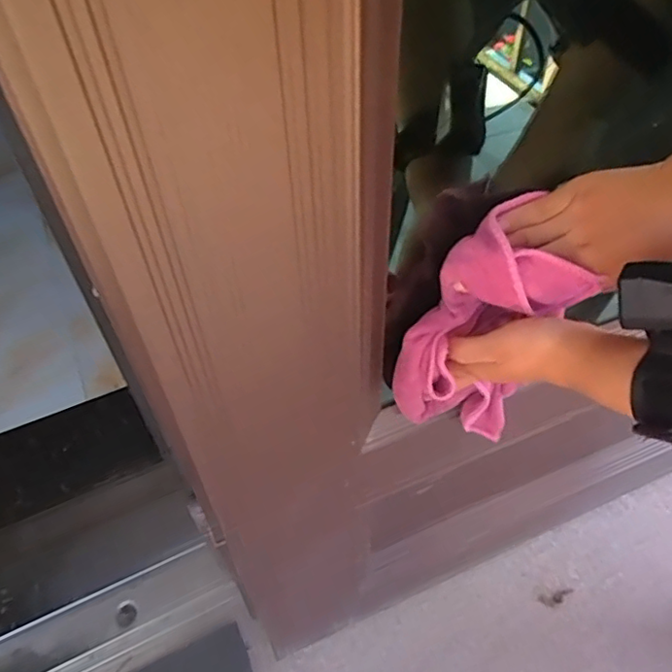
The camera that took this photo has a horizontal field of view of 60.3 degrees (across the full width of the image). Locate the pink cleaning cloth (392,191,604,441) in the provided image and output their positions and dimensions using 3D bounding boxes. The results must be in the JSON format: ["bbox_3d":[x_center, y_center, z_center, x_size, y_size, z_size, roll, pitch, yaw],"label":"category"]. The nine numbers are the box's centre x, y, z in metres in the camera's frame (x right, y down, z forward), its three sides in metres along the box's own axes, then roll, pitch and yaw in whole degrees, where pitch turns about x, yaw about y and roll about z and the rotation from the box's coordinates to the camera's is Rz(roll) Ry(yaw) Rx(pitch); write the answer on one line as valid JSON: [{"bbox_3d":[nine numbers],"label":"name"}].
[{"bbox_3d":[0.099,-0.003,0.382,0.103,0.138,0.070,-22,50,-17],"label":"pink cleaning cloth"}]

